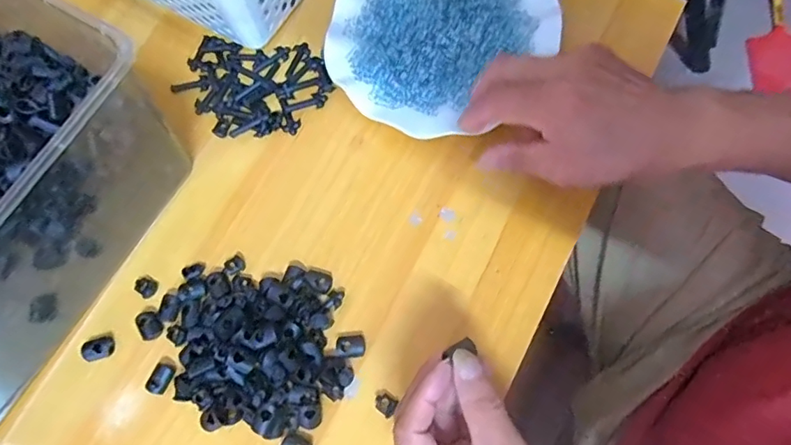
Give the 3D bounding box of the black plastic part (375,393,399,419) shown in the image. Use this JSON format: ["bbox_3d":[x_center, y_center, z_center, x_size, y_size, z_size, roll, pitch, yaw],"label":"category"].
[{"bbox_3d":[-0.007,0.125,0.355,0.015,0.006,0.013,33,77,9],"label":"black plastic part"}]

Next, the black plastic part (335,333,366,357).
[{"bbox_3d":[-0.032,0.088,0.367,0.020,0.006,0.016,-4,72,2],"label":"black plastic part"}]

